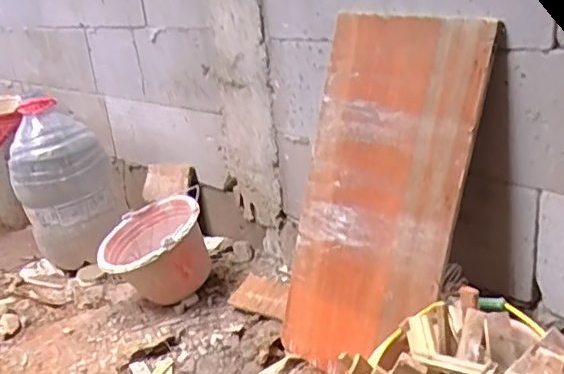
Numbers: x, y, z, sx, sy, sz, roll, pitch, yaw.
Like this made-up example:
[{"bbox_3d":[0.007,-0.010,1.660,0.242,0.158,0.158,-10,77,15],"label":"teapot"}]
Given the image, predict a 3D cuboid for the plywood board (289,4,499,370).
[{"bbox_3d":[0.155,0.031,0.987,0.020,0.617,0.302,-1,14,-43],"label":"plywood board"}]

